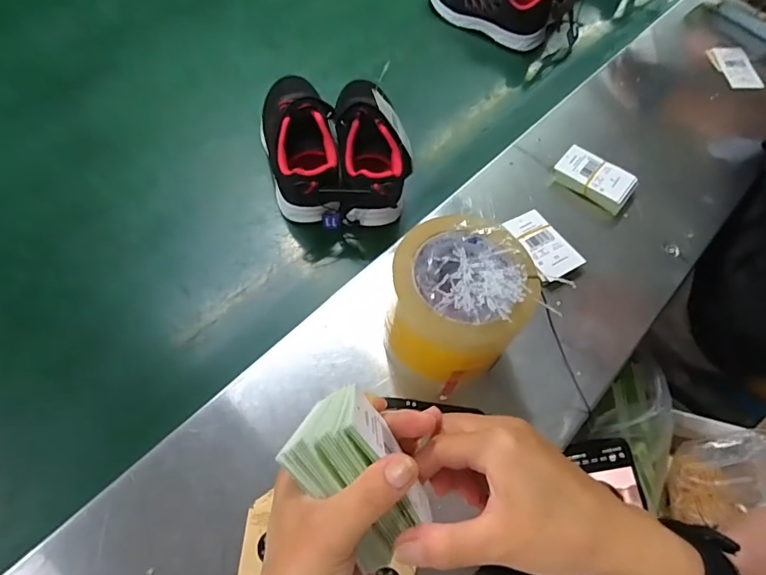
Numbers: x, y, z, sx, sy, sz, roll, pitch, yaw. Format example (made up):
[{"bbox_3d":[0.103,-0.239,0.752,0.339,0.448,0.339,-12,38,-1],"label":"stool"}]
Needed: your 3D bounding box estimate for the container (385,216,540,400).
[{"bbox_3d":[0.052,0.019,0.380,0.111,0.121,0.107,6,59,1],"label":"container"}]

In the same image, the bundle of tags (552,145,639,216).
[{"bbox_3d":[0.239,-0.123,0.534,0.083,0.016,0.050,36,64,17],"label":"bundle of tags"}]

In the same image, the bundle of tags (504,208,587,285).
[{"bbox_3d":[0.167,-0.045,0.490,0.054,0.011,0.080,-20,62,-14],"label":"bundle of tags"}]

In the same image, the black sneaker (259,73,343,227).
[{"bbox_3d":[-0.091,-0.159,0.514,0.073,0.062,0.201,-14,61,-11],"label":"black sneaker"}]

